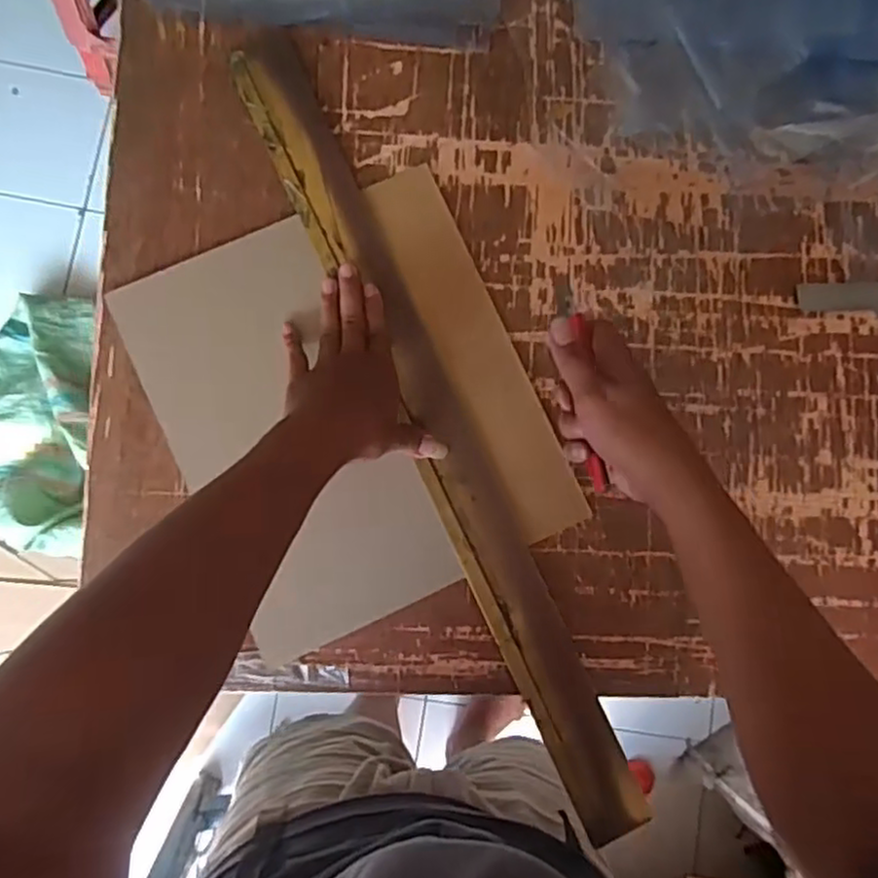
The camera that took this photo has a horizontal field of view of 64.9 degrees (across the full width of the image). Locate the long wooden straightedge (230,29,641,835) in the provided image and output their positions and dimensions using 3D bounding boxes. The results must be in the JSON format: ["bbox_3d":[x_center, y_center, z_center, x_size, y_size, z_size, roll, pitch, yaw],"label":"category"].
[{"bbox_3d":[-0.006,-0.015,0.587,0.059,0.007,0.728,-24,86,-5],"label":"long wooden straightedge"}]

